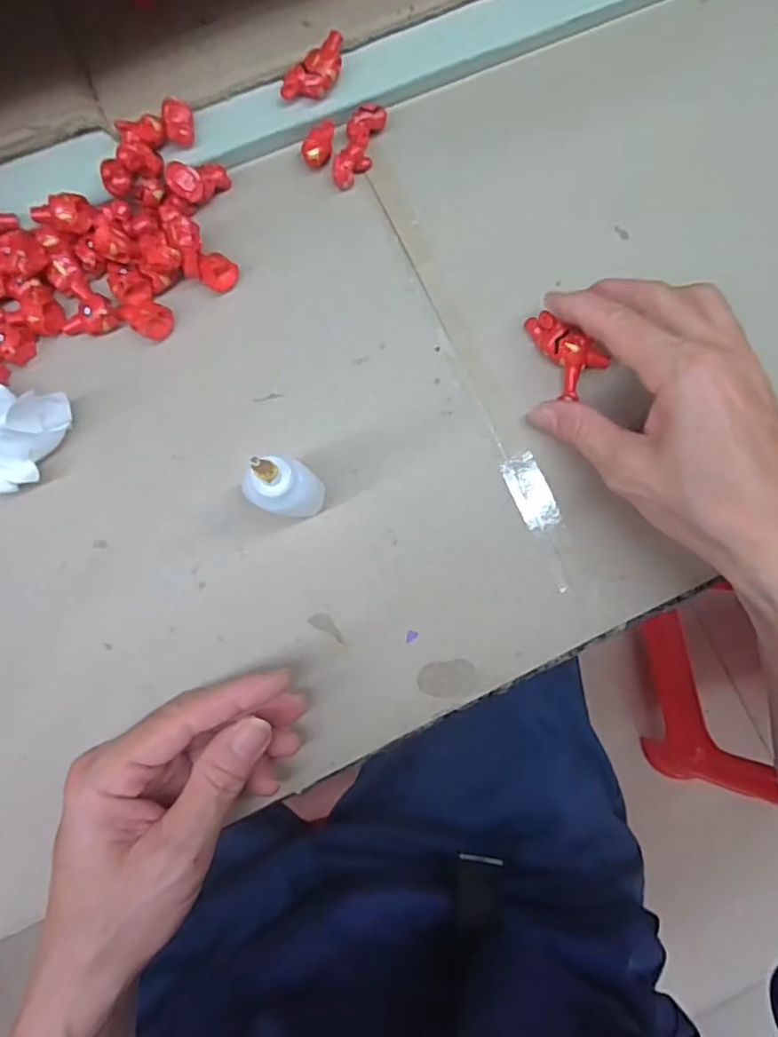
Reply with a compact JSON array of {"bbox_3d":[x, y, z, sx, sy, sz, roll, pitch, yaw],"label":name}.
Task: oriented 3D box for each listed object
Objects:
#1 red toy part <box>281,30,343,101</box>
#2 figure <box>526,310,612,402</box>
[{"bbox_3d":[-0.033,-0.214,0.304,0.016,0.012,0.038,42,85,2],"label":"red toy part"},{"bbox_3d":[0.080,-0.078,0.301,0.041,0.013,0.024,38,85,2],"label":"figure"}]

